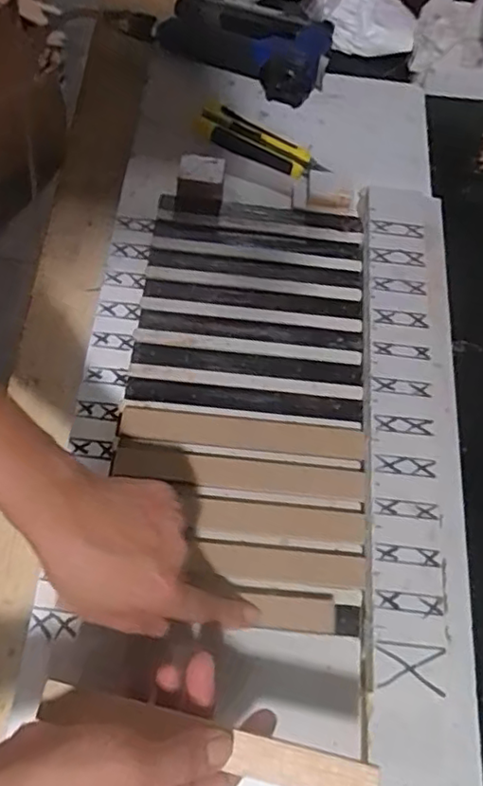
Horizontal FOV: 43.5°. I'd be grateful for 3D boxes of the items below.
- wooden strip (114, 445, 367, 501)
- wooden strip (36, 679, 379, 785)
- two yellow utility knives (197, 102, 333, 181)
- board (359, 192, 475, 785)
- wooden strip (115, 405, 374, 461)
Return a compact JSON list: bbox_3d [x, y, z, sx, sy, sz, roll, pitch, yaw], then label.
[{"bbox_3d":[-0.002,0.060,0.444,0.182,0.007,0.025,7,65,-1],"label":"wooden strip"},{"bbox_3d":[-0.019,0.184,0.322,0.181,0.006,0.022,15,65,5],"label":"wooden strip"},{"bbox_3d":[0.021,-0.246,0.593,0.134,0.010,0.044,29,67,9],"label":"two yellow utility knives"},{"bbox_3d":[0.123,0.066,0.443,0.068,0.021,0.535,5,65,-1],"label":"board"},{"bbox_3d":[0.001,0.030,0.460,0.183,0.004,0.025,6,65,-2],"label":"wooden strip"}]

